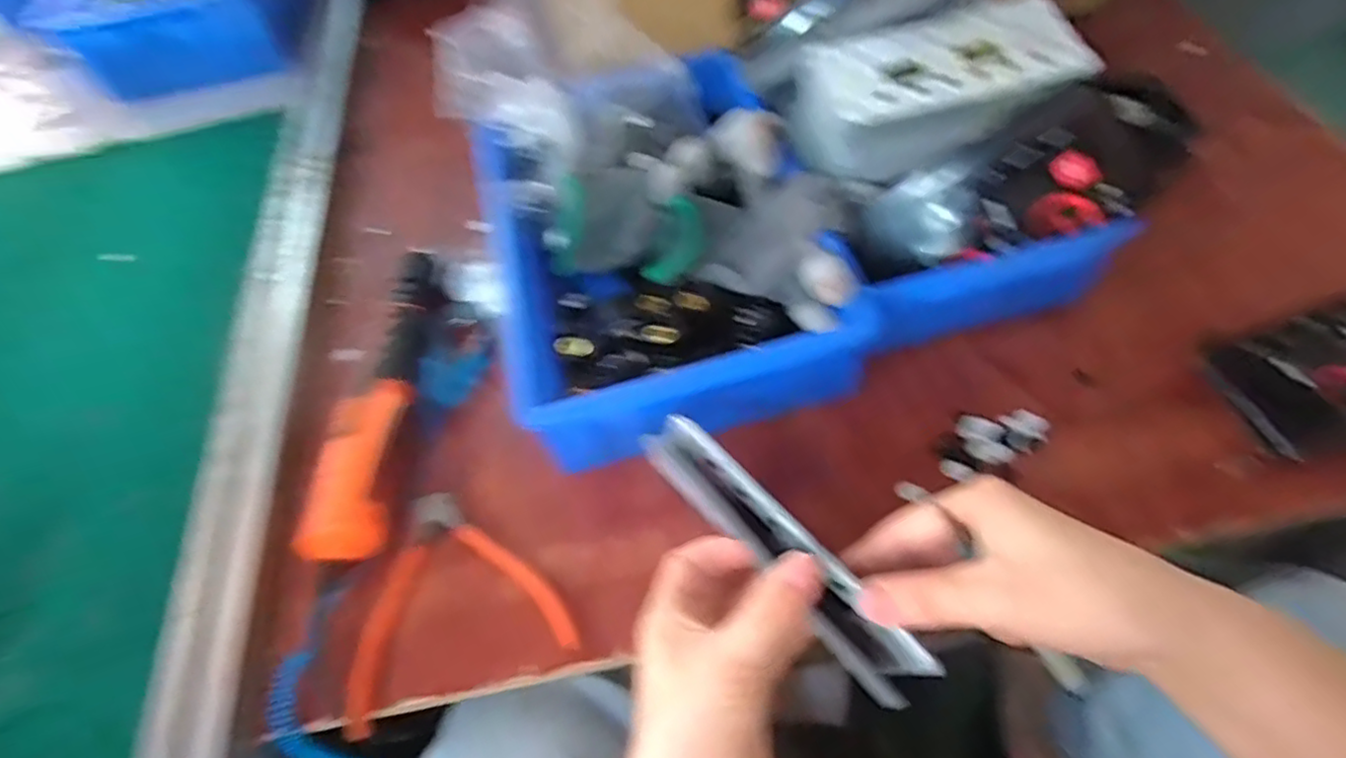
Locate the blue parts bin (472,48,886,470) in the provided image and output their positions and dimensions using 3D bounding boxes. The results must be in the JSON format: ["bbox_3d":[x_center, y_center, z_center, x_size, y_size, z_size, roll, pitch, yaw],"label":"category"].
[{"bbox_3d":[-0.008,-0.096,0.454,0.206,0.093,0.274,-18,56,-4],"label":"blue parts bin"}]

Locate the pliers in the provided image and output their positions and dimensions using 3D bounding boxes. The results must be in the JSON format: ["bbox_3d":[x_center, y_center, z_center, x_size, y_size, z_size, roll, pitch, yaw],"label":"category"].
[{"bbox_3d":[-0.131,0.122,0.390,0.126,0.019,0.116,-21,56,-5],"label":"pliers"}]

